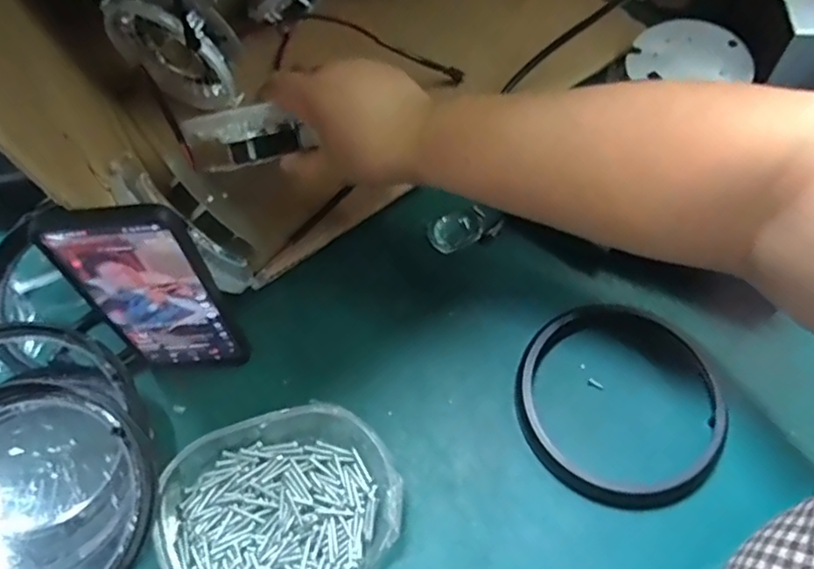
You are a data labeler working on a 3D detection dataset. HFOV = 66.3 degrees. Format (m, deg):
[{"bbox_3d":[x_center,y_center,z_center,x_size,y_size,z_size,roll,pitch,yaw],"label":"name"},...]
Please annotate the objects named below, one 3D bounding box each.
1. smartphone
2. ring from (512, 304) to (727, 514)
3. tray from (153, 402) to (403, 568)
[{"bbox_3d":[-0.156,0.010,0.394,0.078,0.168,0.010,-5,56,1],"label":"smartphone"},{"bbox_3d":[0.138,0.077,0.411,0.125,0.014,0.133,-2,60,3],"label":"ring"},{"bbox_3d":[-0.084,0.144,0.392,0.141,0.035,0.144,32,67,21],"label":"tray"}]

